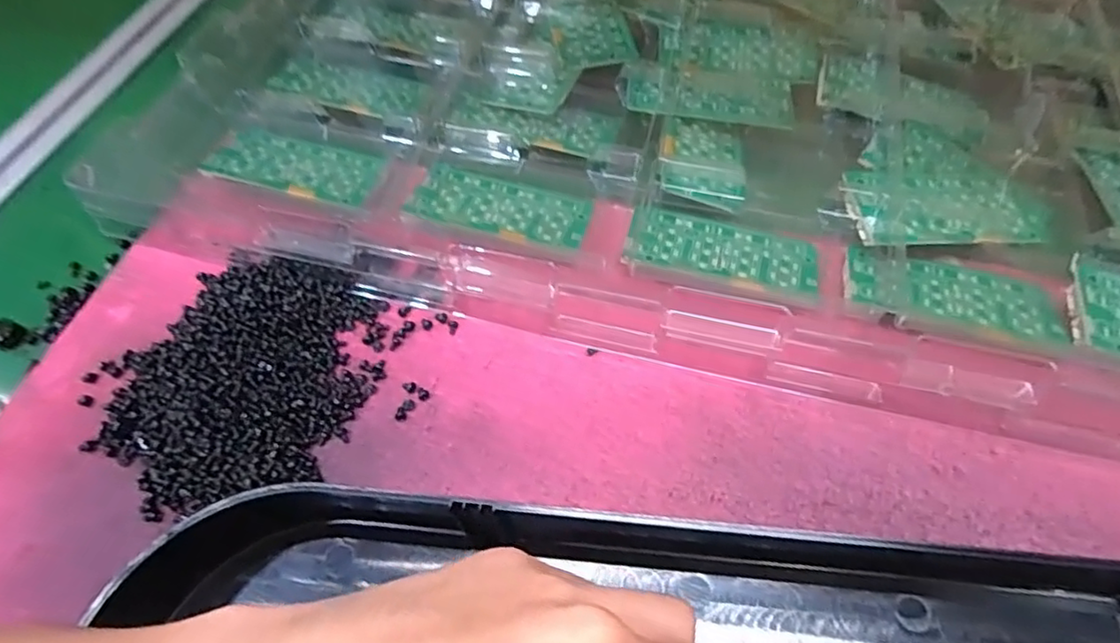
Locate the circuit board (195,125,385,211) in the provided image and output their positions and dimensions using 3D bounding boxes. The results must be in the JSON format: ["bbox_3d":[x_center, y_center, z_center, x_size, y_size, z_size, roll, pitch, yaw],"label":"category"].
[{"bbox_3d":[-0.142,-0.084,0.342,0.092,0.004,0.047,14,46,5],"label":"circuit board"}]

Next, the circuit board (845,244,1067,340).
[{"bbox_3d":[0.184,-0.015,0.298,0.093,0.004,0.046,12,46,6],"label":"circuit board"}]

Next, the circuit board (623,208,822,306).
[{"bbox_3d":[0.080,-0.035,0.313,0.093,0.004,0.046,13,48,5],"label":"circuit board"}]

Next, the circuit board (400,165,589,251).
[{"bbox_3d":[-0.030,-0.060,0.328,0.089,0.004,0.045,13,46,4],"label":"circuit board"}]

